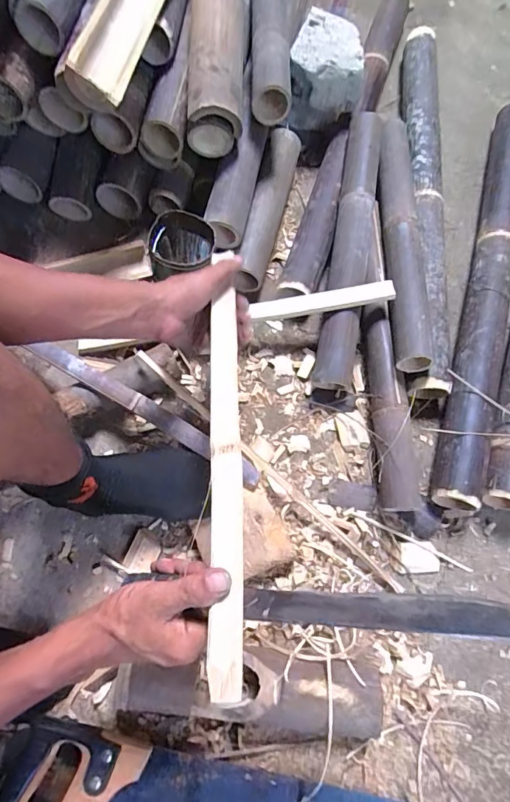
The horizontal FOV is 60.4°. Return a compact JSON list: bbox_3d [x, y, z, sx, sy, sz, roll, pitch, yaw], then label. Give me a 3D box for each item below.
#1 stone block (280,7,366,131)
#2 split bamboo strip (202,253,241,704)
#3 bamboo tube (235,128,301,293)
[{"bbox_3d":[0.135,-0.601,0.806,0.131,0.118,0.175,15,72,3],"label":"stone block"},{"bbox_3d":[-0.030,0.044,0.422,0.028,0.015,0.410,-1,56,-2],"label":"split bamboo strip"},{"bbox_3d":[0.022,-0.349,0.768,0.061,0.060,0.330,13,72,2],"label":"bamboo tube"}]

